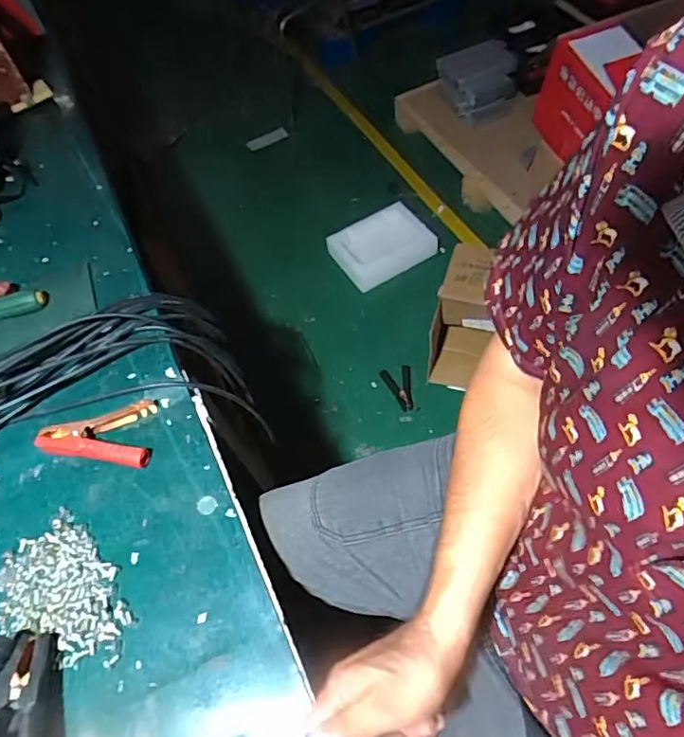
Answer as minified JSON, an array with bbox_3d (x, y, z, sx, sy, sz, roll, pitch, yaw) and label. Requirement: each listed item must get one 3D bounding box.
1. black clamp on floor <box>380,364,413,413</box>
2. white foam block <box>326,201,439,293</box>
[{"bbox_3d":[0.167,0.060,1.516,0.085,0.020,0.143,-13,57,-2],"label":"black clamp on floor"},{"bbox_3d":[0.136,-0.419,1.806,0.327,0.096,0.223,-28,59,-12],"label":"white foam block"}]

